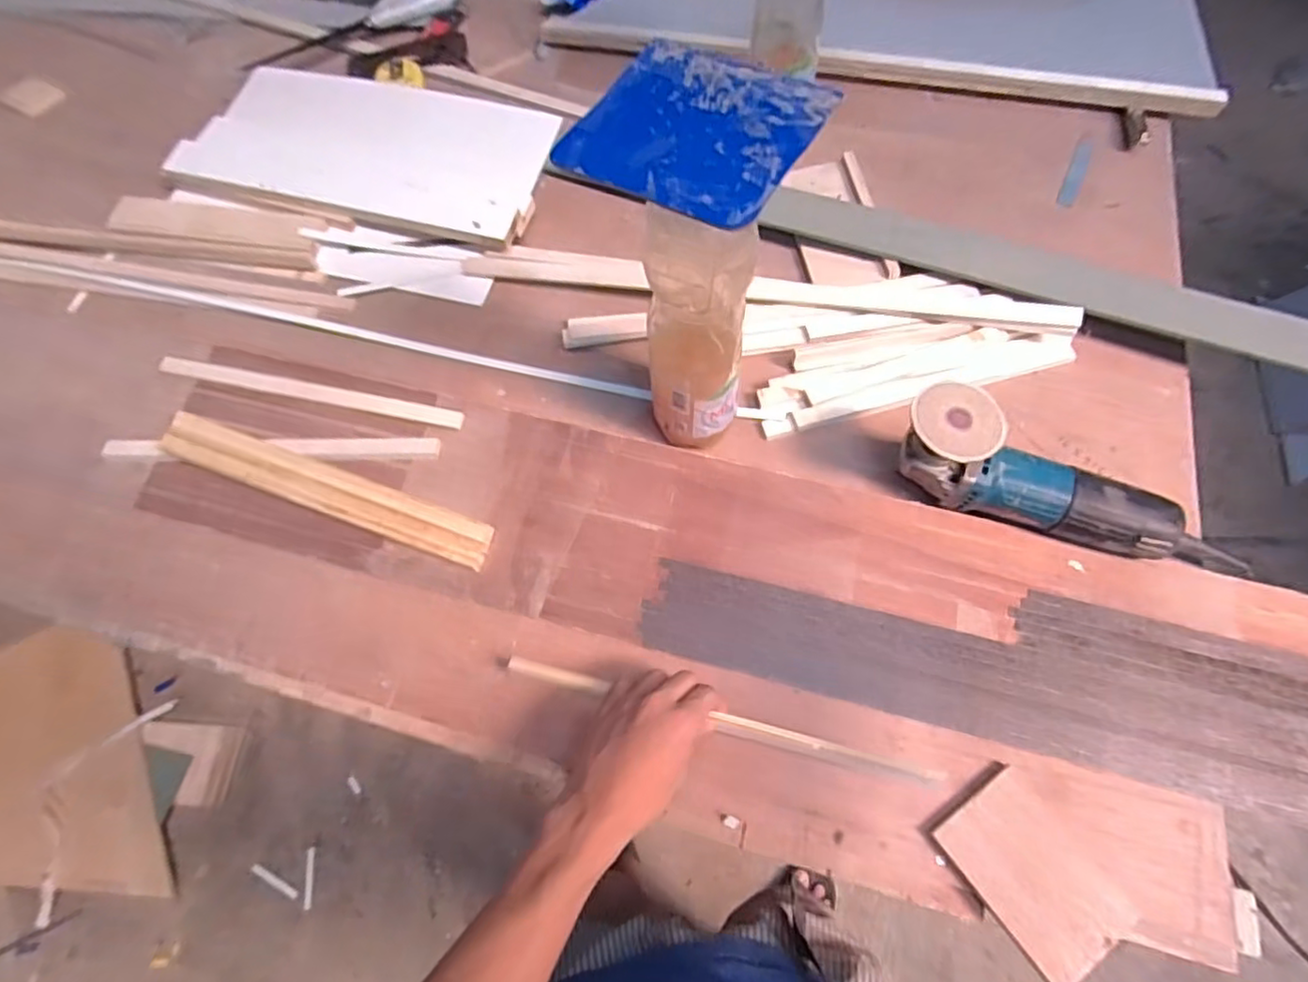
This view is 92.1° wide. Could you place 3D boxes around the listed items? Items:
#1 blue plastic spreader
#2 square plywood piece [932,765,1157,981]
[{"bbox_3d":[0.025,-0.213,0.368,0.127,0.004,0.127,27,69,15],"label":"blue plastic spreader"},{"bbox_3d":[0.301,0.293,0.490,0.102,0.007,0.127,-33,69,-12],"label":"square plywood piece"}]

